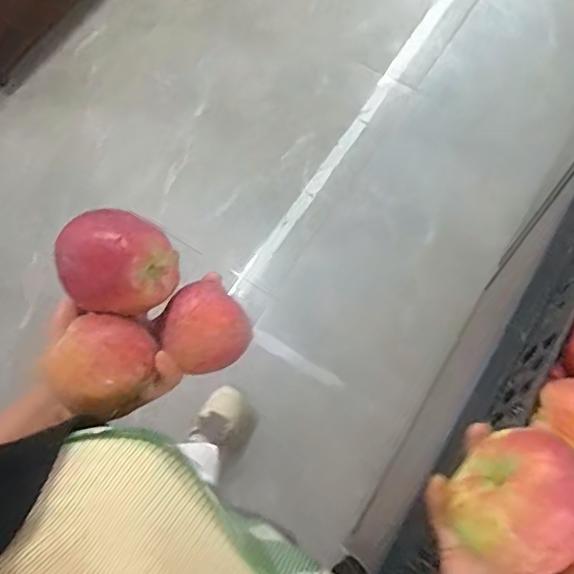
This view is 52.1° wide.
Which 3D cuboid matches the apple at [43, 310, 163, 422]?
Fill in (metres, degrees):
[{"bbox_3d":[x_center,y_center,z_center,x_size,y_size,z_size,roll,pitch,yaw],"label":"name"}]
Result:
[{"bbox_3d":[-0.130,0.057,0.421,0.055,0.054,0.066,26,70,13],"label":"apple"}]

